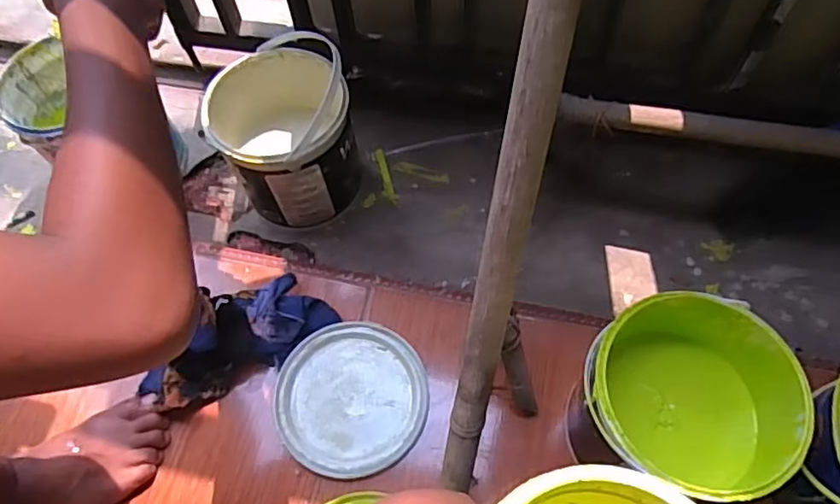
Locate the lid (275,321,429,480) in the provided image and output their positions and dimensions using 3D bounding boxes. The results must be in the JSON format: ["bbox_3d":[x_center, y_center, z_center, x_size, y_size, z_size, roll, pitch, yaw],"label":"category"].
[{"bbox_3d":[-0.081,0.169,0.709,0.170,0.013,0.176,0,64,1],"label":"lid"}]

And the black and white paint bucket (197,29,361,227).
[{"bbox_3d":[-0.181,-0.158,0.814,0.173,0.196,0.185,-34,68,-15],"label":"black and white paint bucket"}]

